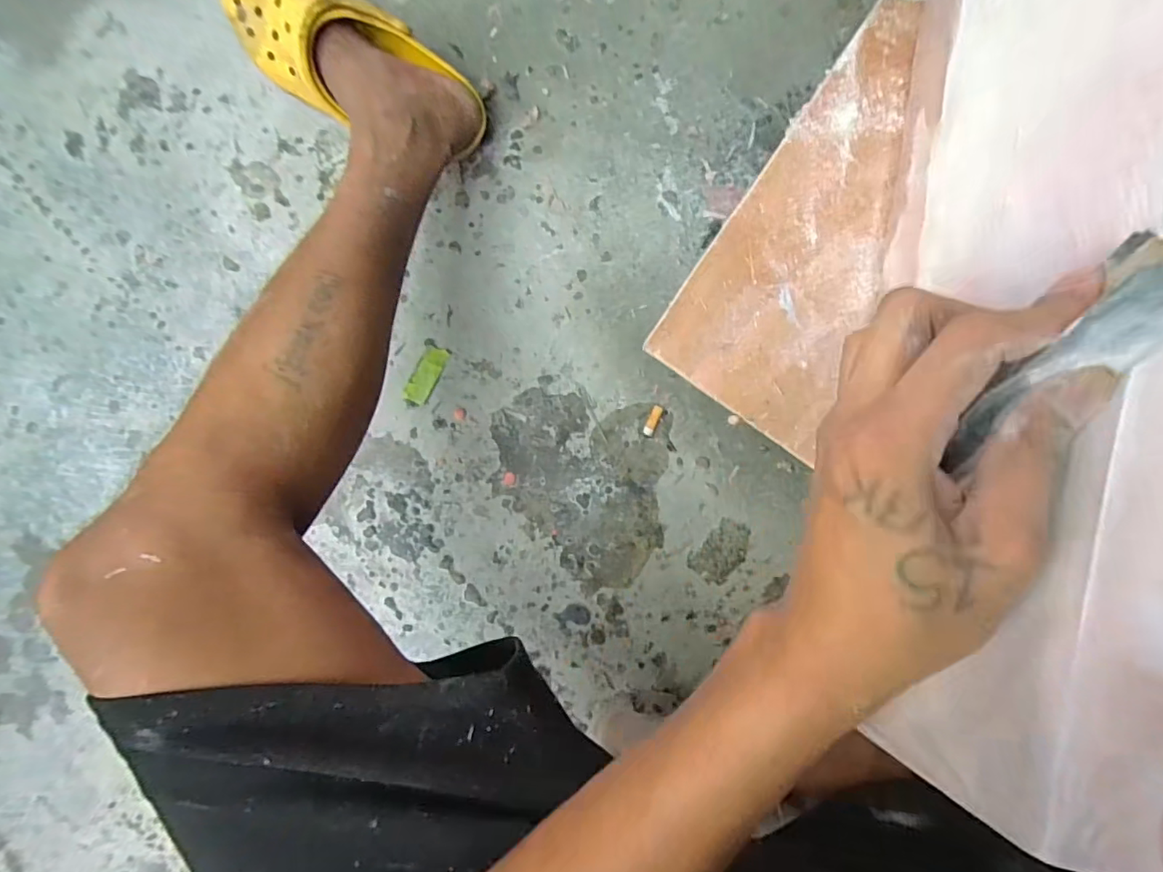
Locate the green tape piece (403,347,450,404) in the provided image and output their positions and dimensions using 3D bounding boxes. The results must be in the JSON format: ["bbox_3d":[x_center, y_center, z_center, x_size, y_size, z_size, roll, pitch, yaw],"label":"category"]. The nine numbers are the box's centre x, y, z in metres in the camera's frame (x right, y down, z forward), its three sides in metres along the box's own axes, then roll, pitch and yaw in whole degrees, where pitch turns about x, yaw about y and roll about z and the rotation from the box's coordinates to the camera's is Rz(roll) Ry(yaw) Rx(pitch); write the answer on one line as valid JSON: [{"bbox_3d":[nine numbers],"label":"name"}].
[{"bbox_3d":[-0.166,-0.065,0.590,0.026,0.004,0.064,29,91,-2],"label":"green tape piece"}]

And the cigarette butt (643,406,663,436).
[{"bbox_3d":[0.076,-0.016,0.587,0.012,0.006,0.033,24,93,-1],"label":"cigarette butt"}]

